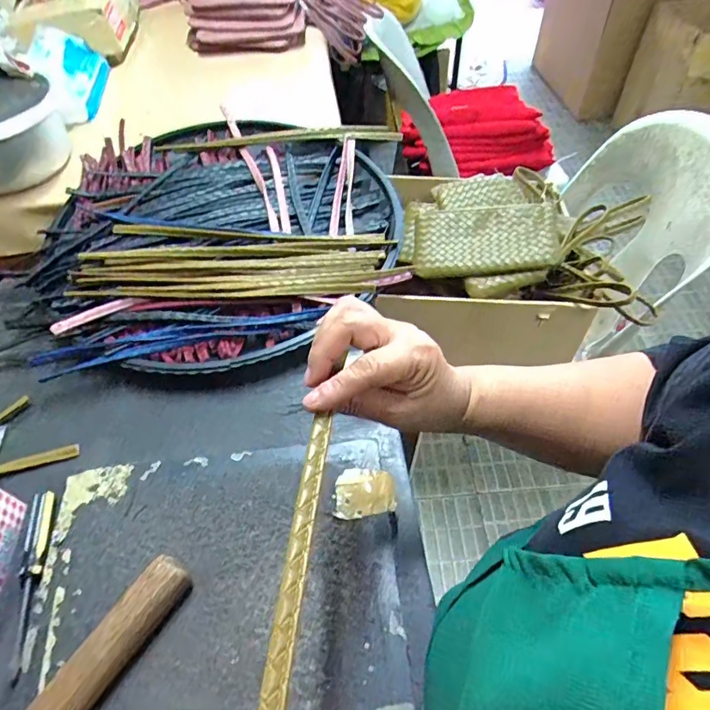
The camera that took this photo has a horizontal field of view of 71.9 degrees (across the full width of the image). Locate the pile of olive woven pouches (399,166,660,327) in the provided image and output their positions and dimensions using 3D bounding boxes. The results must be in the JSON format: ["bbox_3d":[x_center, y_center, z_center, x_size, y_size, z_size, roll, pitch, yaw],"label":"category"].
[{"bbox_3d":[0.257,-0.199,0.757,0.357,0.078,0.269,6,53,8],"label":"pile of olive woven pouches"}]

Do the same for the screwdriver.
[{"bbox_3d":[-0.246,0.170,0.371,0.014,0.015,0.131,-9,53,-4],"label":"screwdriver"}]

